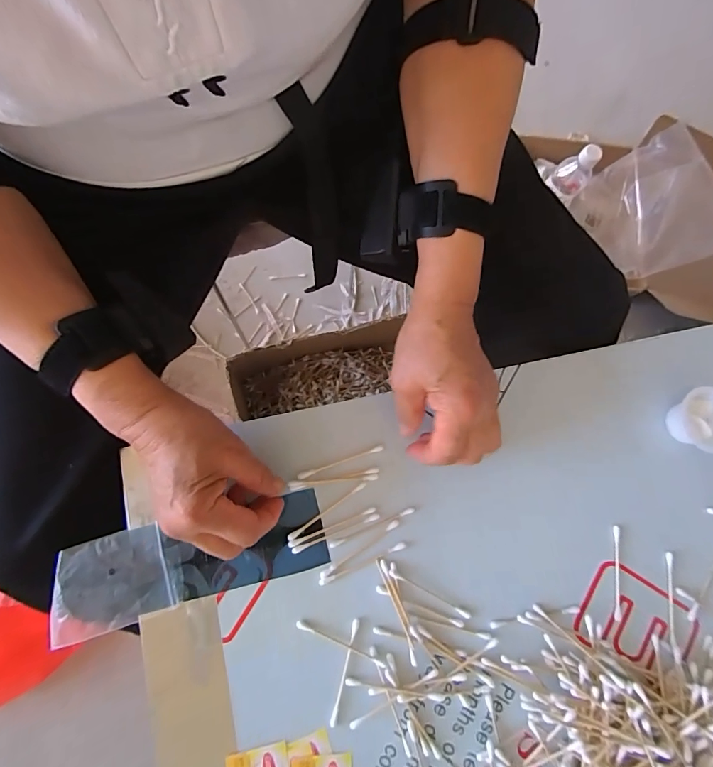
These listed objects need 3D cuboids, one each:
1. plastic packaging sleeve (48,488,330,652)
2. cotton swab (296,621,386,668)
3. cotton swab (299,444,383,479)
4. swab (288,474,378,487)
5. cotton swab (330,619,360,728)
[{"bbox_3d":[-0.129,0.135,0.324,0.206,0.008,0.065,-15,82,-8],"label":"plastic packaging sleeve"},{"bbox_3d":[-0.012,0.197,0.319,0.072,0.005,0.007,23,78,0],"label":"cotton swab"},{"bbox_3d":[-0.013,0.065,0.347,0.073,0.005,0.005,-18,81,-8],"label":"cotton swab"},{"bbox_3d":[-0.019,0.079,0.344,0.072,0.004,0.005,-3,74,-6],"label":"swab"},{"bbox_3d":[-0.009,0.215,0.314,0.006,0.004,0.073,15,78,-2],"label":"cotton swab"}]

